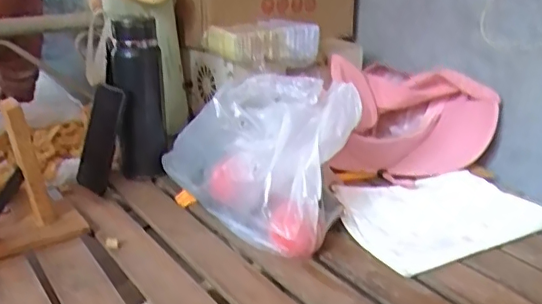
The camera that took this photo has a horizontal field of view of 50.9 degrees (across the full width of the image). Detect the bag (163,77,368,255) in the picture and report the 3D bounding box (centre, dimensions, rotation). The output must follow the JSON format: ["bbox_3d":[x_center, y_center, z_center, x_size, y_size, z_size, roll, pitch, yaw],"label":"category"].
[{"bbox_3d":[-0.030,-0.010,0.827,0.149,0.196,0.356,-16,27,-35],"label":"bag"}]

